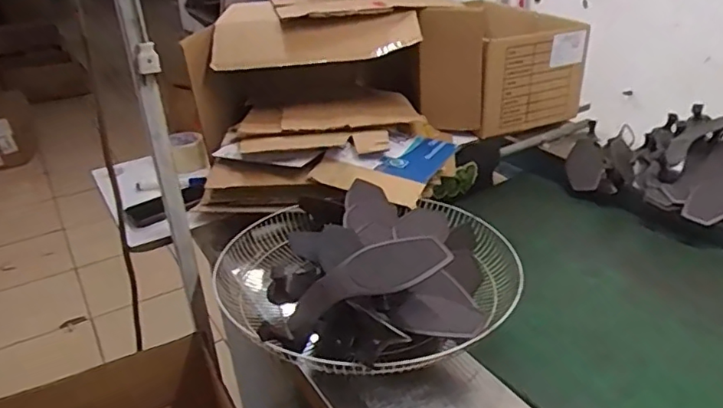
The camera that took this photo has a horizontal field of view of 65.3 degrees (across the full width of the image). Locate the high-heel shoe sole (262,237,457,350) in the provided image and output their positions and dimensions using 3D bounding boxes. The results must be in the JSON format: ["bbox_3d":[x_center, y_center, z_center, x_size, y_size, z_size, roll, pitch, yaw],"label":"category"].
[{"bbox_3d":[-0.010,0.103,0.693,0.244,0.041,0.081,-28,30,2],"label":"high-heel shoe sole"}]

